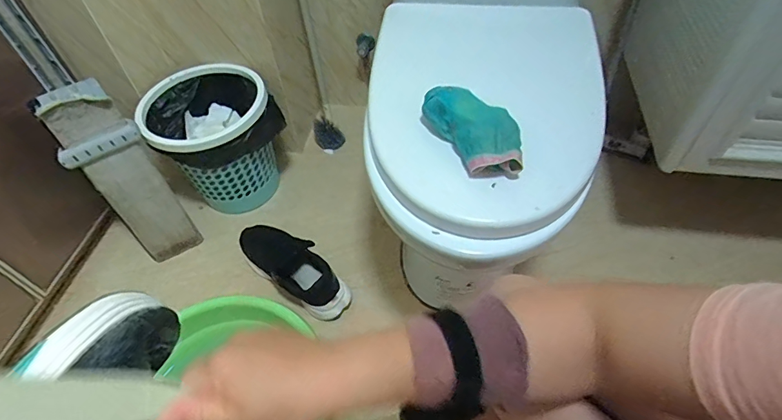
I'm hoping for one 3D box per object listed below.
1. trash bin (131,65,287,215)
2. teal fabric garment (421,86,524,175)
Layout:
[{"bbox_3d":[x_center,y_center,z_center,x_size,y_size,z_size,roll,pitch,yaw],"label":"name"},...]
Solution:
[{"bbox_3d":[-0.383,-0.148,1.007,0.264,0.279,0.209,-24,53,-15],"label":"trash bin"},{"bbox_3d":[0.111,-0.108,0.569,0.071,0.052,0.153,-27,54,-17],"label":"teal fabric garment"}]

